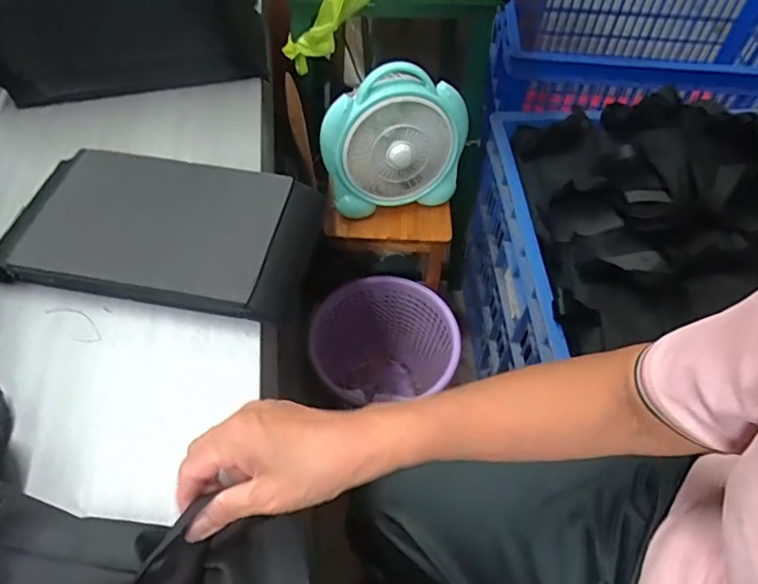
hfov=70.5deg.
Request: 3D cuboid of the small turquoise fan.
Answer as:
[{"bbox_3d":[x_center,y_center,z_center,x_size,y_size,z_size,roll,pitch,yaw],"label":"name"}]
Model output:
[{"bbox_3d":[0.027,-0.244,0.875,0.235,0.230,0.088,-10,56,-9],"label":"small turquoise fan"}]

